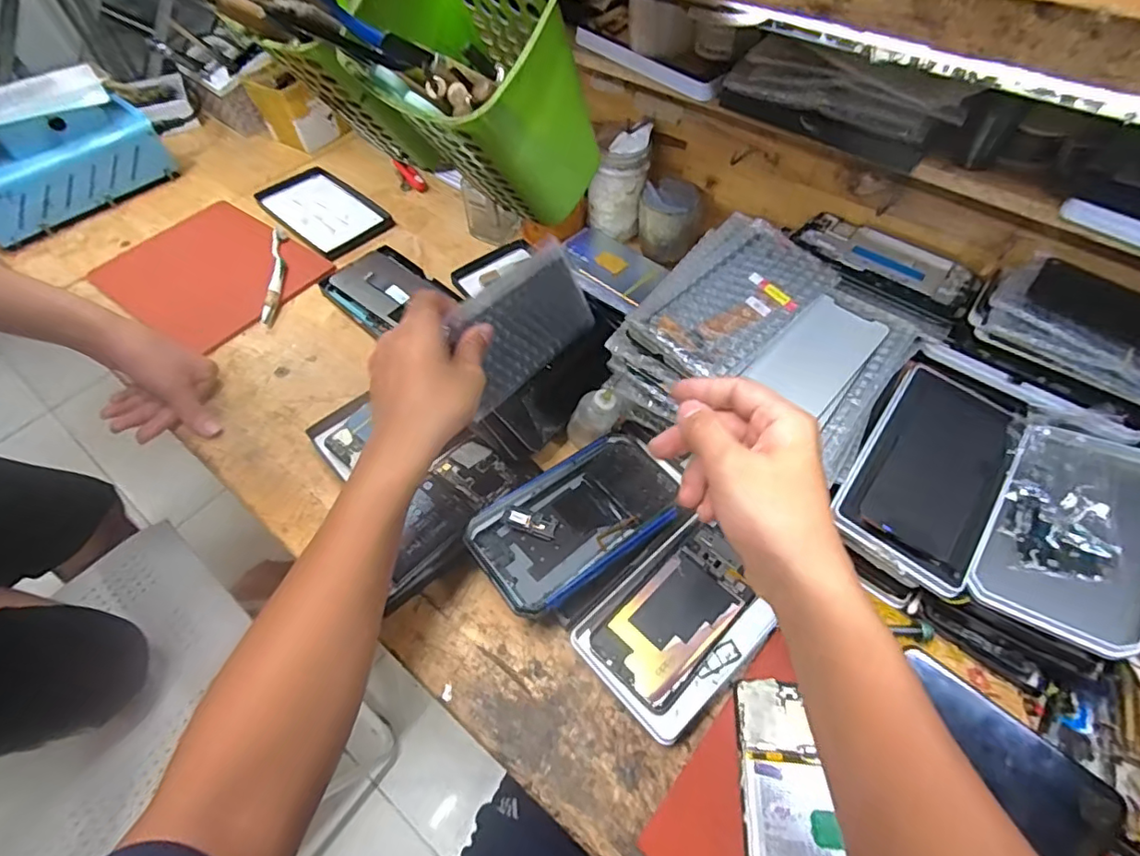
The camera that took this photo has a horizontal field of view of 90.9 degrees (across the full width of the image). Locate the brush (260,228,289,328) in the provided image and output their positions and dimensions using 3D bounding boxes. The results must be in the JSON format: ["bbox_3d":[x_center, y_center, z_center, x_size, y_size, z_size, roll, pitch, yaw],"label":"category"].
[{"bbox_3d":[-0.362,-0.187,0.689,0.022,0.024,0.154,-8,55,-3],"label":"brush"}]

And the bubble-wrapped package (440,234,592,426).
[{"bbox_3d":[-0.039,-0.091,0.487,0.012,0.089,0.151,10,45,47],"label":"bubble-wrapped package"}]

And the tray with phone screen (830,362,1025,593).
[{"bbox_3d":[0.285,0.034,0.443,0.098,0.019,0.167,30,62,21],"label":"tray with phone screen"}]

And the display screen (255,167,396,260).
[{"bbox_3d":[-0.345,-0.306,0.784,0.214,0.018,0.116,40,66,22],"label":"display screen"}]

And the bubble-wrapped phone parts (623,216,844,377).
[{"bbox_3d":[0.128,-0.112,0.459,0.169,0.020,0.111,-38,62,-22],"label":"bubble-wrapped phone parts"}]

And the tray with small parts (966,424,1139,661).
[{"bbox_3d":[0.367,0.072,0.404,0.094,0.021,0.165,32,62,22],"label":"tray with small parts"}]

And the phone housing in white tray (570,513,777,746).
[{"bbox_3d":[0.086,0.149,0.431,0.147,0.018,0.103,-38,62,-22],"label":"phone housing in white tray"}]

